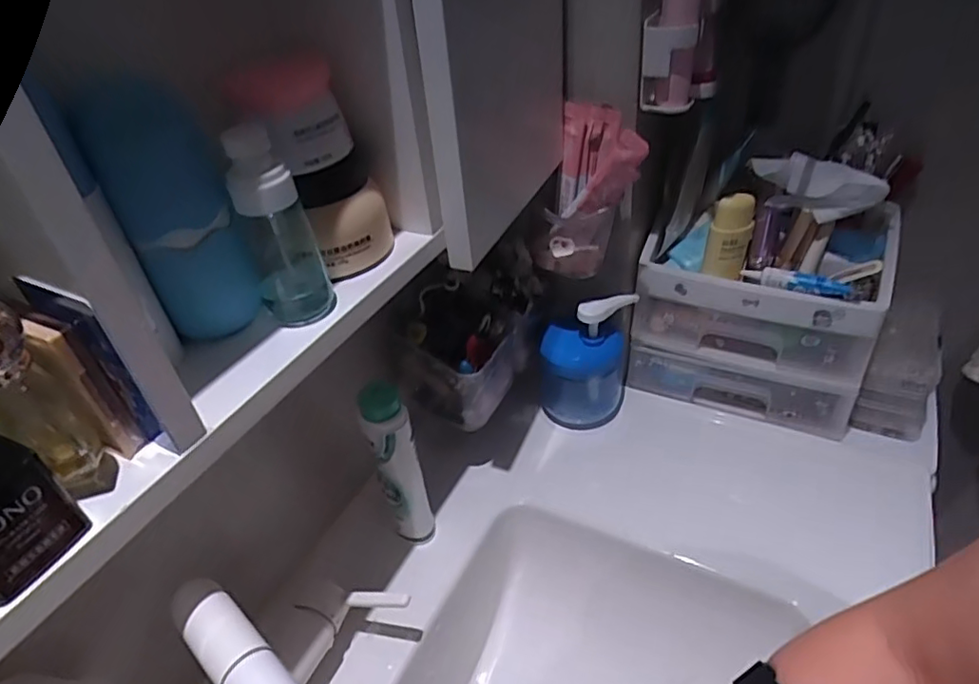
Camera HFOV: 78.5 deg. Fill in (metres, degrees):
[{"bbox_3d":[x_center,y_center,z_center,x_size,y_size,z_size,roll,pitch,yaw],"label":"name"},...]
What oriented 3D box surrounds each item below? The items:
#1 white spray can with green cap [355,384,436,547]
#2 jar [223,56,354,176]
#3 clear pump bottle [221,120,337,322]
[{"bbox_3d":[-0.080,0.110,0.525,0.038,0.168,0.036,-4,38,3],"label":"white spray can with green cap"},{"bbox_3d":[-0.118,-0.136,0.358,0.057,0.045,0.063,-23,41,-20],"label":"jar"},{"bbox_3d":[-0.116,-0.061,0.328,0.031,0.107,0.030,-3,38,4],"label":"clear pump bottle"}]

